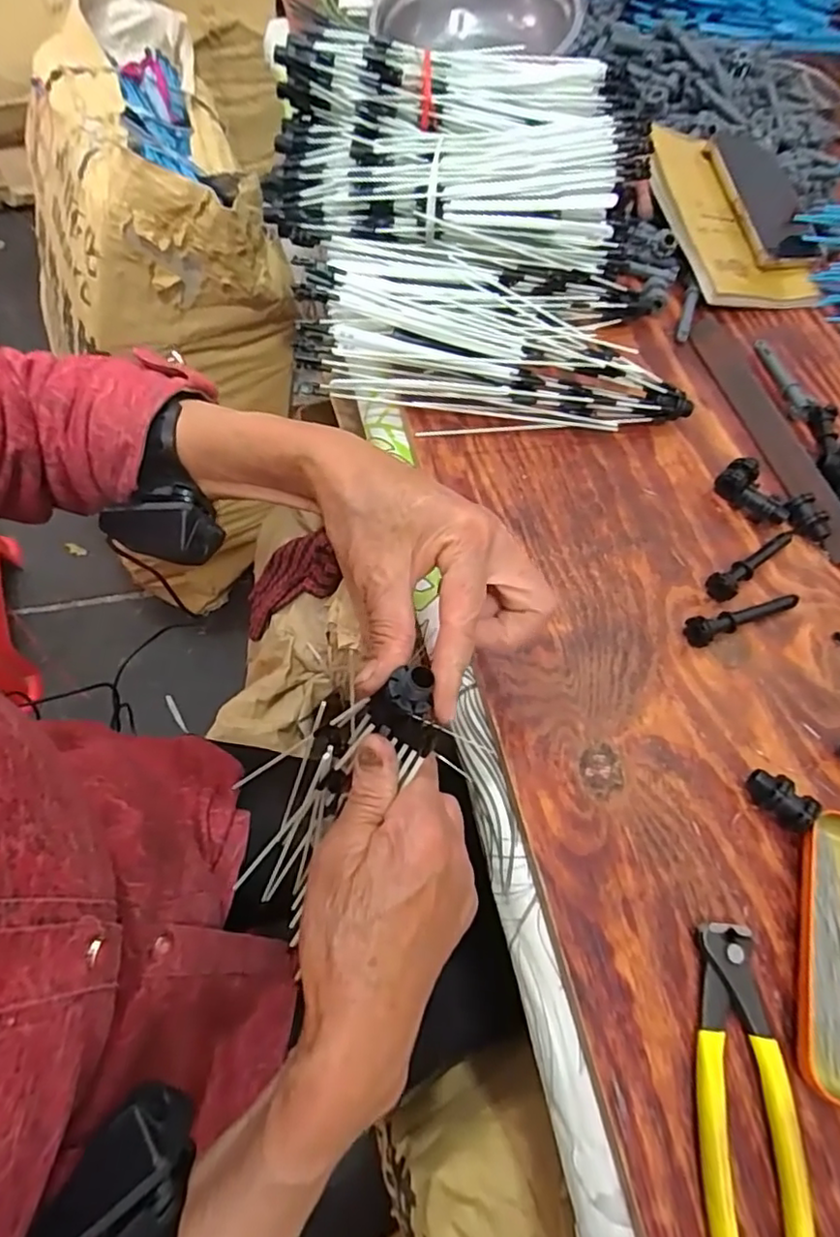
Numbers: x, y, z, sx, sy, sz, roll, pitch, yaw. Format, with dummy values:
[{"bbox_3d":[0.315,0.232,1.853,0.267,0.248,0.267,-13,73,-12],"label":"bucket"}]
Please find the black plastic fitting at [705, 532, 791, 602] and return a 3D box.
[{"bbox_3d":[0.250,-0.043,0.444,0.095,0.018,0.020,-32,71,-21],"label":"black plastic fitting"}]

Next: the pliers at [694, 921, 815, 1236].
[{"bbox_3d":[0.159,0.240,0.287,0.050,0.016,0.163,7,63,-4],"label":"pliers"}]

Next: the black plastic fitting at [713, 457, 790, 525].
[{"bbox_3d":[0.266,-0.101,0.474,0.058,0.023,0.035,37,65,12],"label":"black plastic fitting"}]

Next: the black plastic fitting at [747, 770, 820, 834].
[{"bbox_3d":[0.217,0.109,0.359,0.016,0.020,0.039,-39,74,-23],"label":"black plastic fitting"}]

